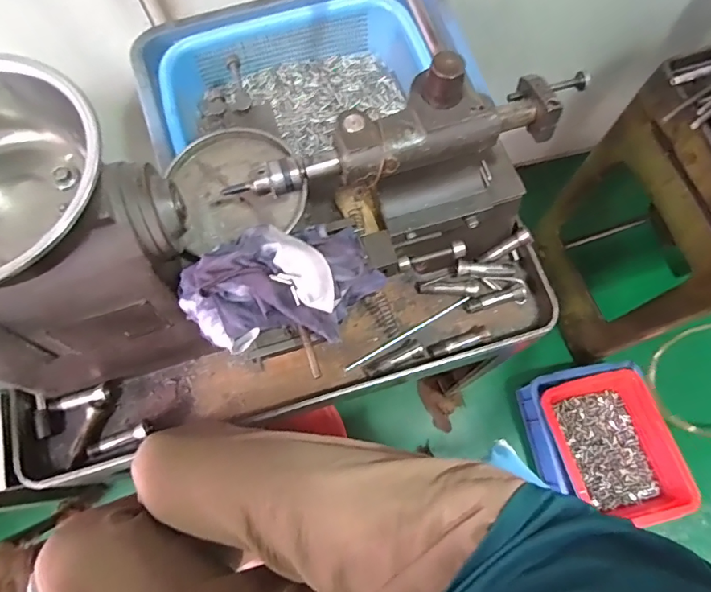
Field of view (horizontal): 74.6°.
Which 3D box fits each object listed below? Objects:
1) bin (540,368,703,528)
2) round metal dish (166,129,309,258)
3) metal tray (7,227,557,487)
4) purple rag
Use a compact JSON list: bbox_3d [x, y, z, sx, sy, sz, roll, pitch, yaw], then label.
[{"bbox_3d":[0.579,0.335,1.050,0.237,0.109,0.303,-12,73,-3],"label":"bin"},{"bbox_3d":[-0.126,-0.119,0.490,0.131,0.019,0.131,-17,73,-5],"label":"round metal dish"},{"bbox_3d":[-0.098,0.077,0.598,0.723,0.040,0.183,-17,73,-5],"label":"metal tray"},{"bbox_3d":[-0.068,-0.010,0.404,0.179,0.056,0.098,-12,73,-3],"label":"purple rag"}]

